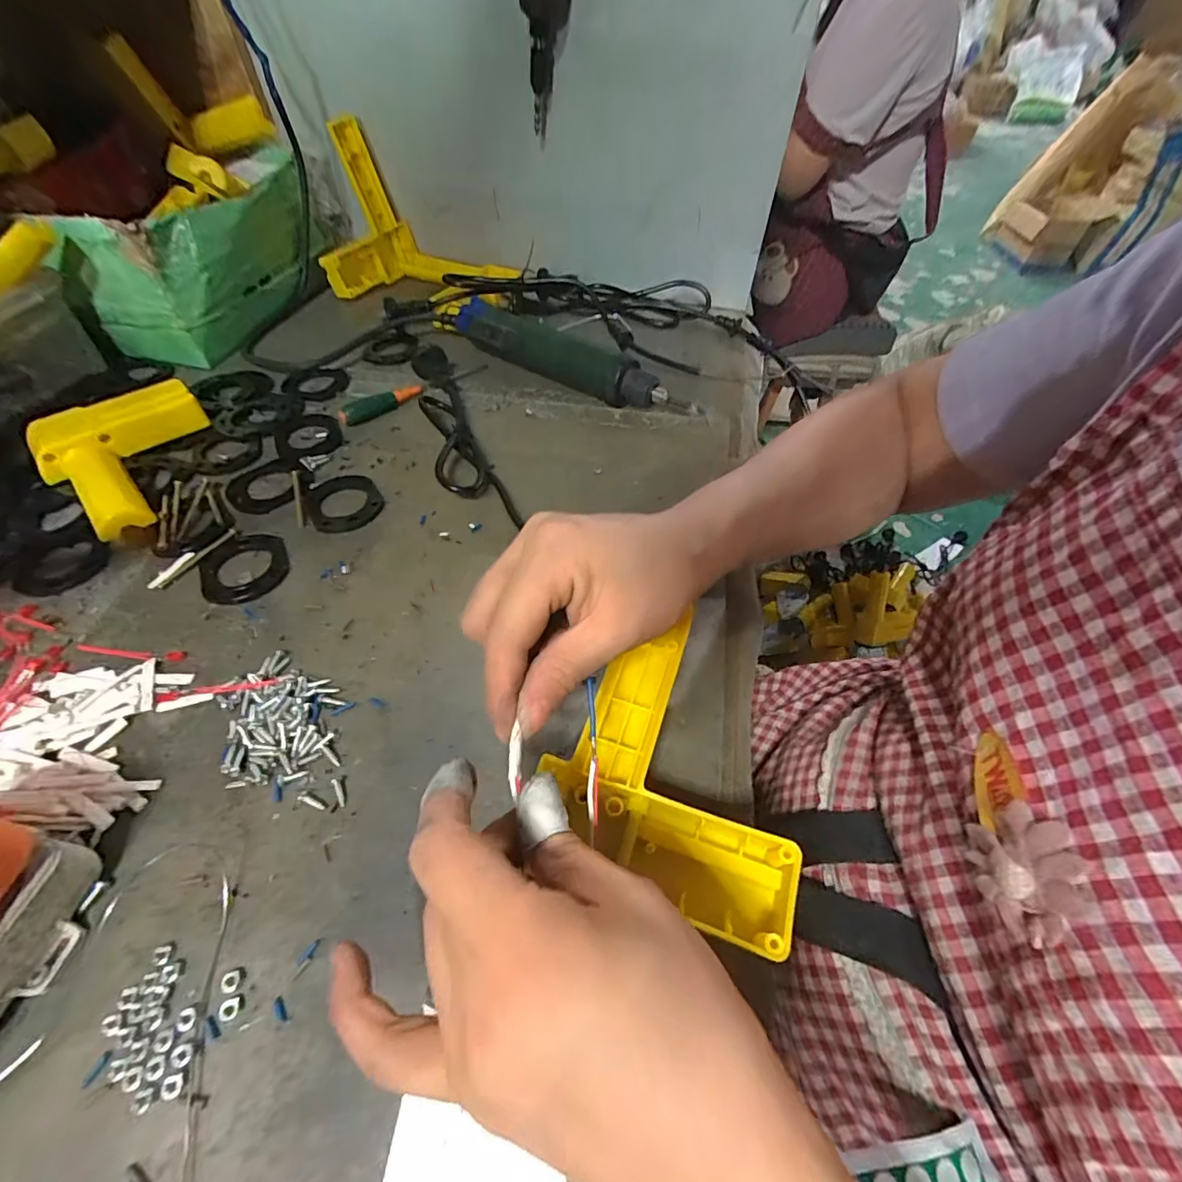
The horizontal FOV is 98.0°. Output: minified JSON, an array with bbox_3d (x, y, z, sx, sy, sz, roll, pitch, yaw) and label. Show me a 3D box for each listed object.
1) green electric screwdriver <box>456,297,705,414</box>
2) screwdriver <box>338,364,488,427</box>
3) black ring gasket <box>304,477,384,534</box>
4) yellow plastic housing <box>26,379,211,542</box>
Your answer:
[{"bbox_3d":[-0.019,-0.216,0.481,0.248,0.042,0.033,28,56,19],"label":"green electric screwdriver"},{"bbox_3d":[-0.158,-0.183,0.467,0.147,0.015,0.018,-32,59,-24],"label":"screwdriver"},{"bbox_3d":[-0.183,-0.066,0.379,0.051,0.004,0.060,-22,56,-18],"label":"black ring gasket"},{"bbox_3d":[-0.335,-0.101,0.385,0.140,0.032,0.109,37,59,24],"label":"yellow plastic housing"}]

